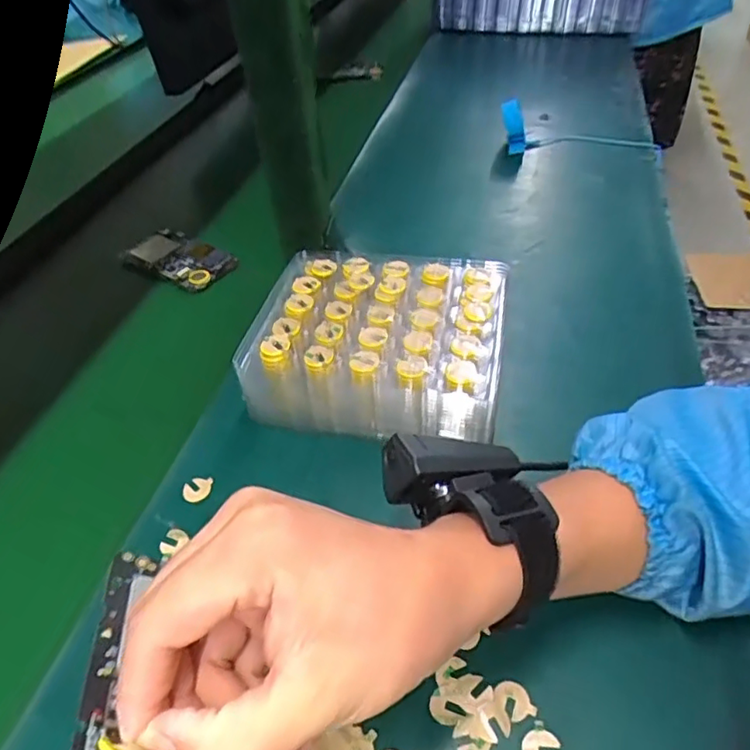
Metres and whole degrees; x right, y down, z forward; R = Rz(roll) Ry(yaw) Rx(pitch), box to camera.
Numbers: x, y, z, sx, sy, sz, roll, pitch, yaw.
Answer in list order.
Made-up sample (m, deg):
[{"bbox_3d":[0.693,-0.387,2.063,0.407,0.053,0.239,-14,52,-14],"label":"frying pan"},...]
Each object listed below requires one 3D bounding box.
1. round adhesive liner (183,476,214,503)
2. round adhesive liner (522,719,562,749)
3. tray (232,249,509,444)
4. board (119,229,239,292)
[{"bbox_3d":[-0.117,0.075,0.381,0.019,0.004,0.017,-7,51,-4],"label":"round adhesive liner"},{"bbox_3d":[0.078,0.174,0.270,0.017,0.004,0.019,35,47,29],"label":"round adhesive liner"},{"bbox_3d":[0.006,-0.025,0.432,0.182,0.065,0.147,6,45,10],"label":"tray"},{"bbox_3d":[-0.204,-0.123,0.598,0.117,0.017,0.059,24,51,28],"label":"board"}]

